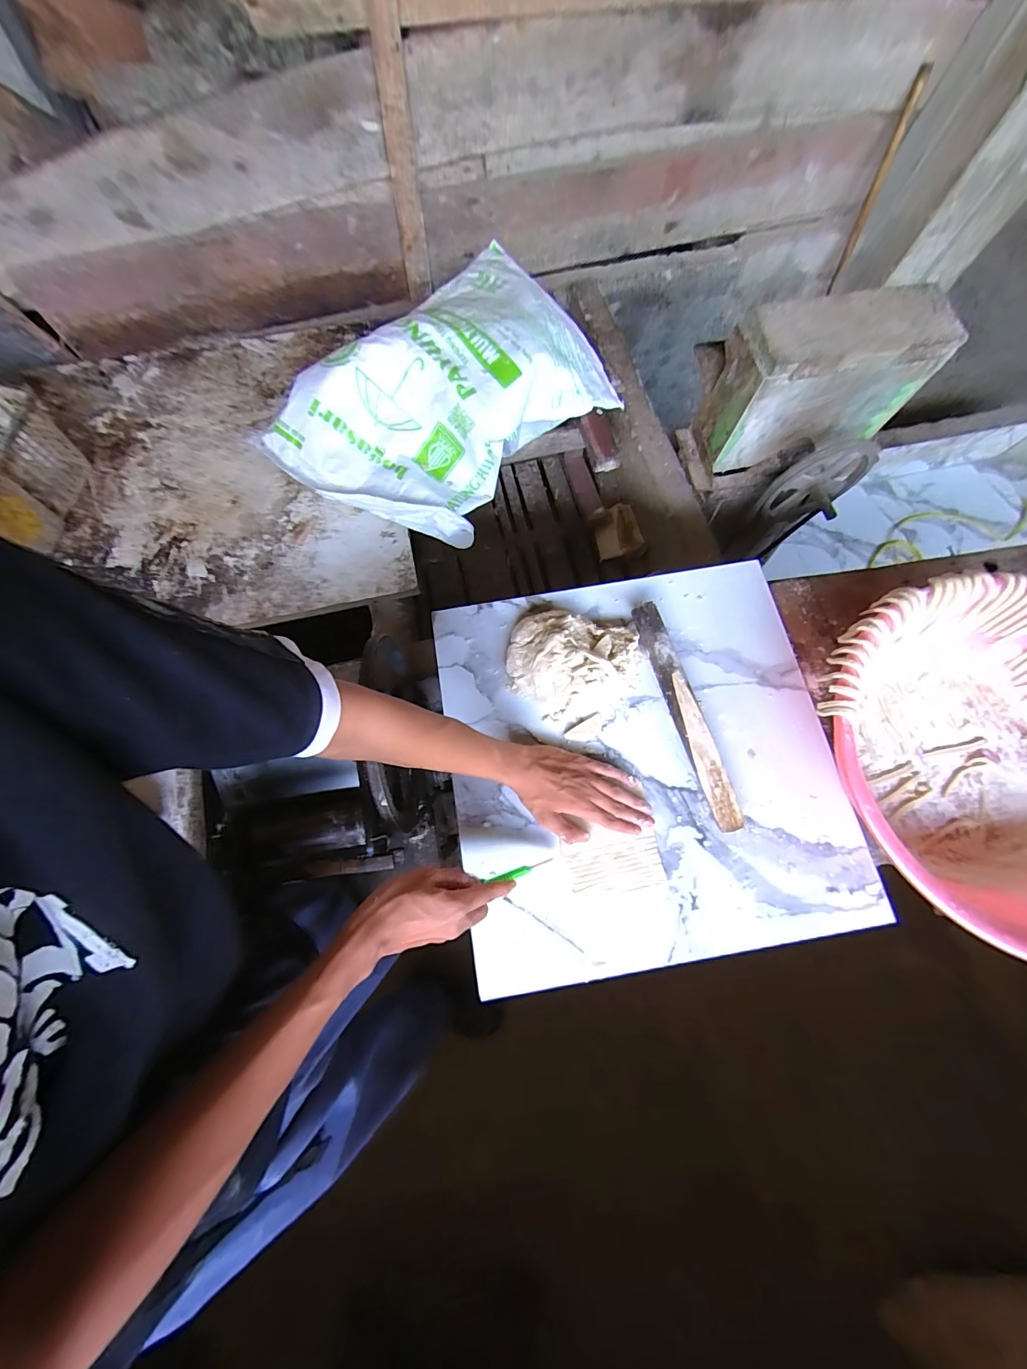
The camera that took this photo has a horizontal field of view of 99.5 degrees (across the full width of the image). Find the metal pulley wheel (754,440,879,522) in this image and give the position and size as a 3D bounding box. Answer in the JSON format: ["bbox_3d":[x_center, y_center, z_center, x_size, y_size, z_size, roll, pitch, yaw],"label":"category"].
[{"bbox_3d":[0.601,-0.394,0.868,0.226,0.200,0.028,-11,74,-5],"label":"metal pulley wheel"}]

